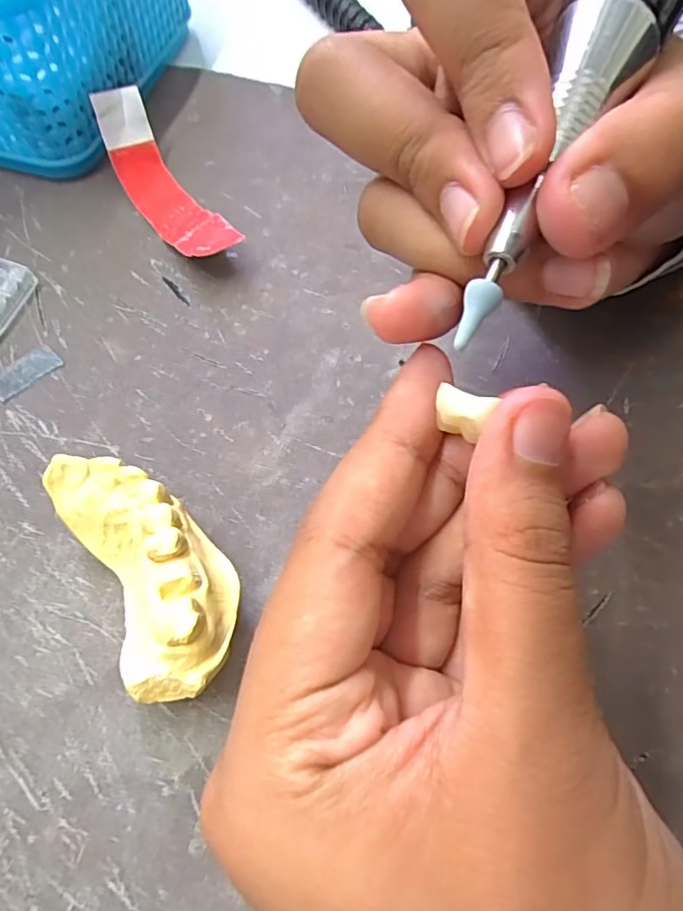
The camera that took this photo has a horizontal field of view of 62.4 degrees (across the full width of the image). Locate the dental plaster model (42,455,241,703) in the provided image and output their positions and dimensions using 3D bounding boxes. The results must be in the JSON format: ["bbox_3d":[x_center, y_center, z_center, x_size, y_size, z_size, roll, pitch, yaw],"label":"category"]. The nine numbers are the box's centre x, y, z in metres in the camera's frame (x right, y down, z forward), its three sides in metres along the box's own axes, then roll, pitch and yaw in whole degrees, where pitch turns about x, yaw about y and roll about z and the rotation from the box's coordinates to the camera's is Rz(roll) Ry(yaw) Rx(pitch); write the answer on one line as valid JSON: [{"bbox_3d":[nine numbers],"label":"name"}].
[{"bbox_3d":[-0.050,0.029,0.152,0.033,0.026,0.069,-27,70,-15],"label":"dental plaster model"}]

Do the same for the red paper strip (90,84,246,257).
[{"bbox_3d":[-0.066,-0.102,0.212,0.021,0.027,0.077,-32,70,-16],"label":"red paper strip"}]

